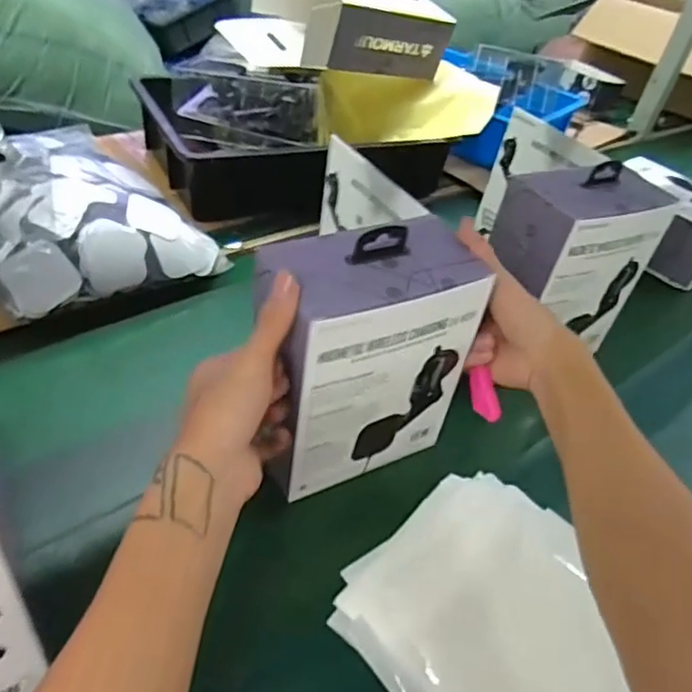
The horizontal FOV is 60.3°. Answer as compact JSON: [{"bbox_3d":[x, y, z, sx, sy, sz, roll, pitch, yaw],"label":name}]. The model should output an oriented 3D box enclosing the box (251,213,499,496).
[{"bbox_3d":[0.018,0.015,0.460,0.157,0.205,0.069,-15,41,-21],"label":"box"}]

